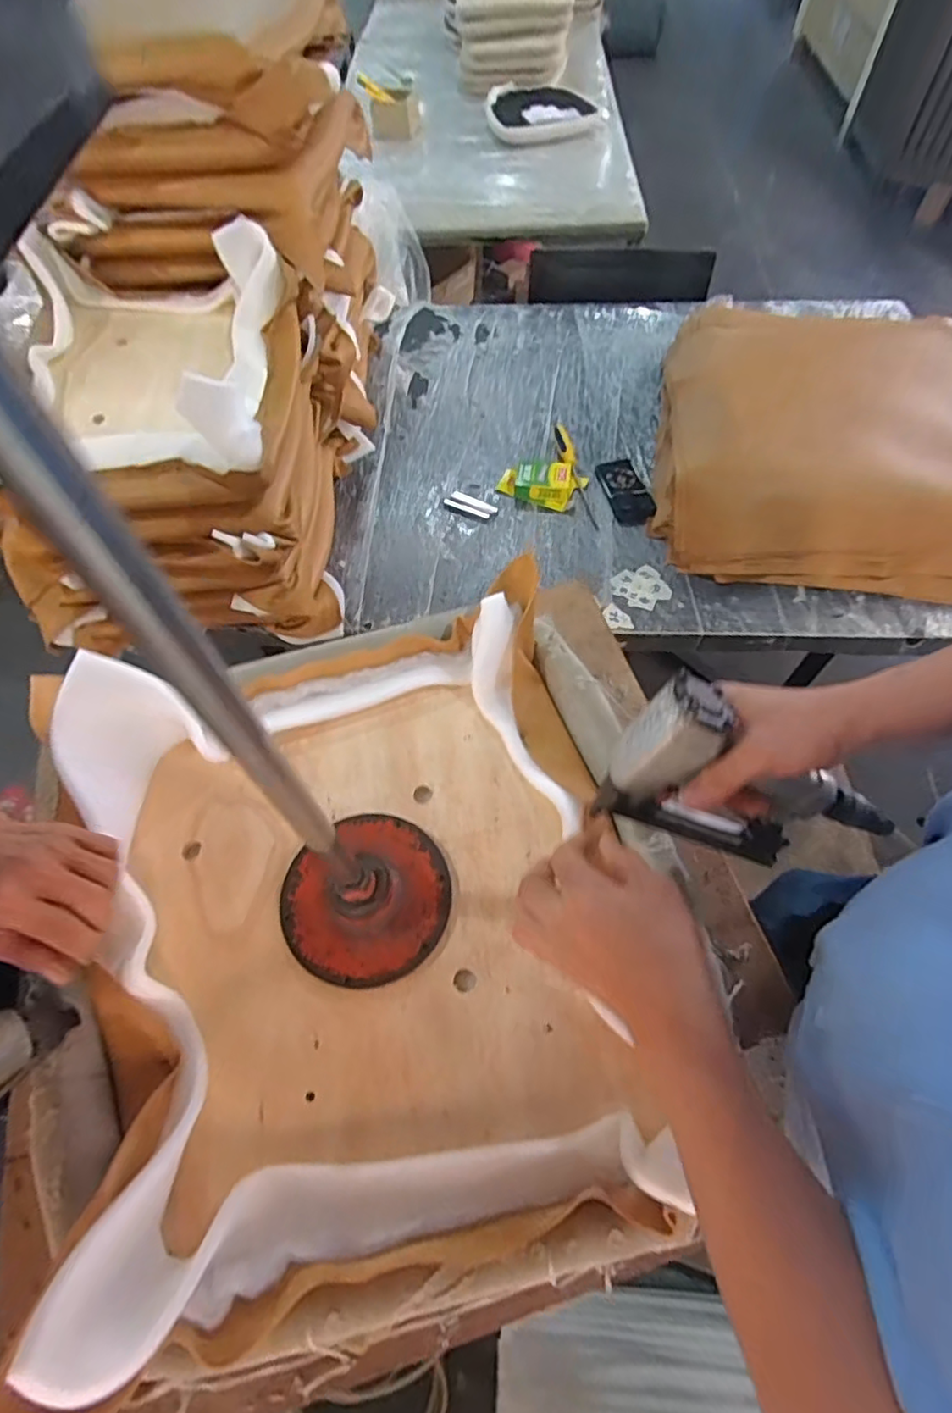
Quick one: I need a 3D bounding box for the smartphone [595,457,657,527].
[{"bbox_3d":[0.309,-0.449,1.259,0.080,0.014,0.186,-12,61,1],"label":"smartphone"}]

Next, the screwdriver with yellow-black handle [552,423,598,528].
[{"bbox_3d":[0.209,-0.502,1.285,0.038,0.021,0.325,-7,61,-3],"label":"screwdriver with yellow-black handle"}]

